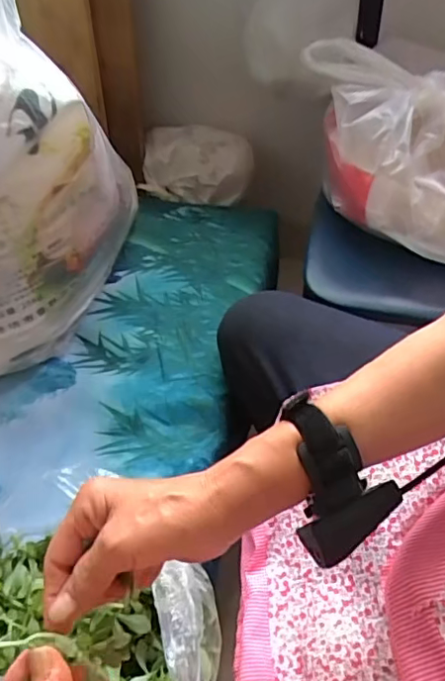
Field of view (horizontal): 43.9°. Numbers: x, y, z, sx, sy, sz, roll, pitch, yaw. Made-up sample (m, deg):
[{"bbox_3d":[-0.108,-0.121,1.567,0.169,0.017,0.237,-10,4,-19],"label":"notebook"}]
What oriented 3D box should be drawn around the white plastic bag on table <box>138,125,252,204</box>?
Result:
[{"bbox_3d":[-0.051,-0.329,1.049,0.203,0.115,0.117,9,54,8],"label":"white plastic bag on table"}]

